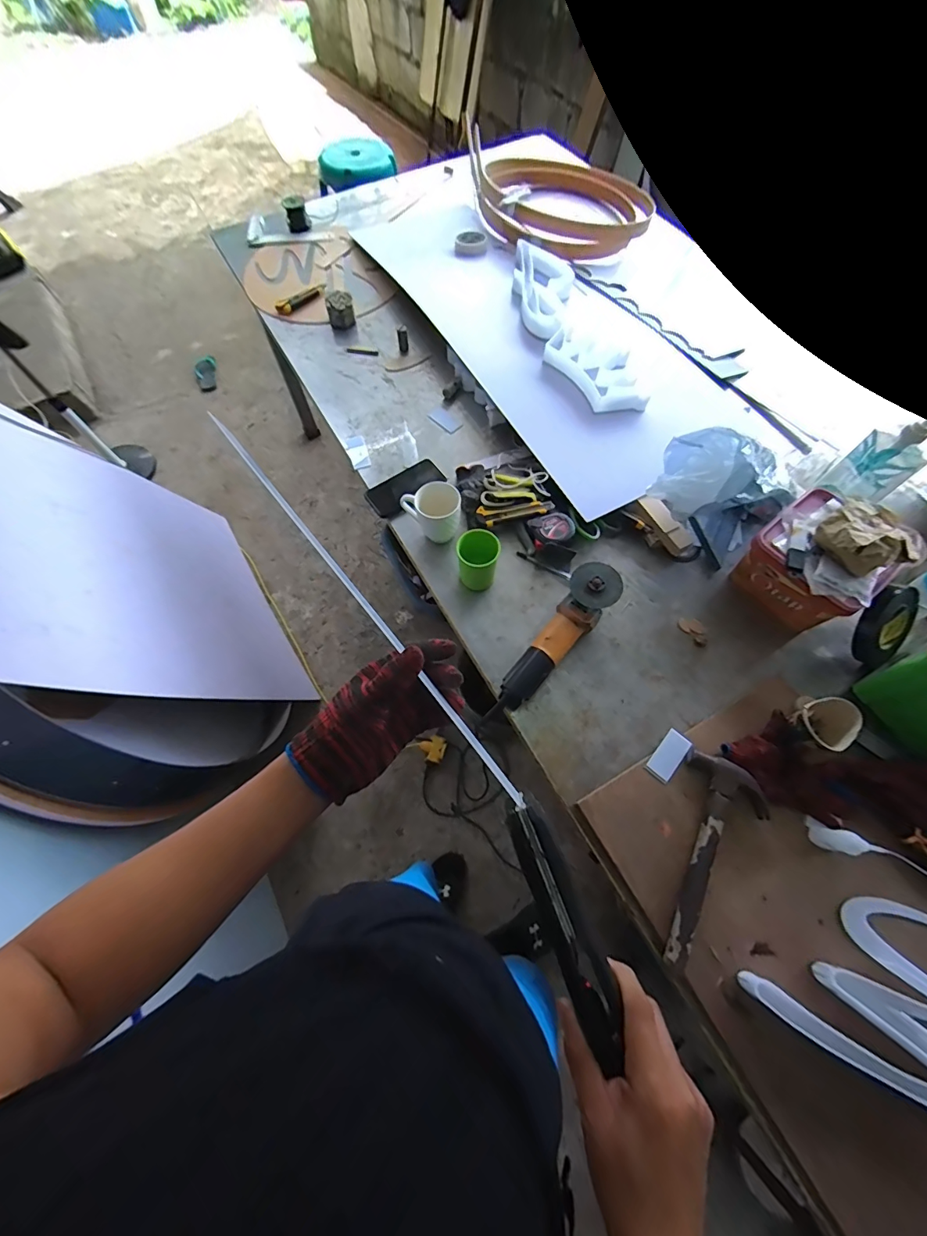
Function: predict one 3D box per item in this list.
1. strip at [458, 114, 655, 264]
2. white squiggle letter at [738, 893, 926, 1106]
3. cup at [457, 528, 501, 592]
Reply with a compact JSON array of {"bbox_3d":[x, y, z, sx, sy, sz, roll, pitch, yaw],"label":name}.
[{"bbox_3d":[0.237,-1.332,1.354,0.483,0.085,0.887,-20,68,-6],"label":"strip"},{"bbox_3d":[0.522,0.459,0.577,0.282,0.045,0.206,23,70,12],"label":"white squiggle letter"},{"bbox_3d":[0.028,-0.106,0.820,0.070,0.105,0.074,-1,67,2],"label":"cup"}]

